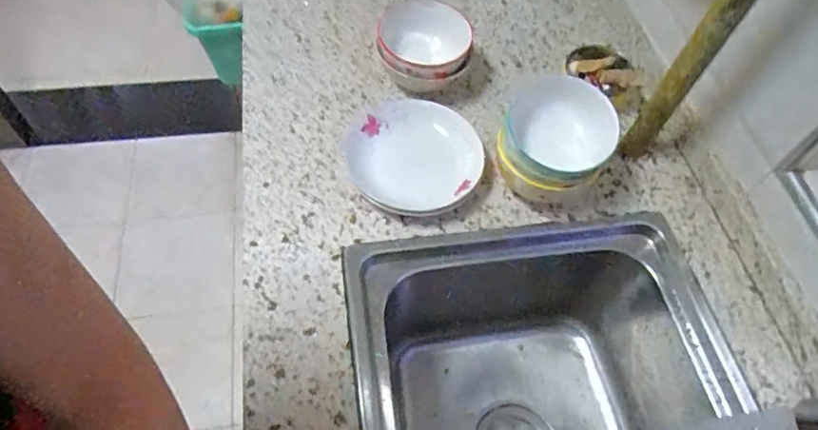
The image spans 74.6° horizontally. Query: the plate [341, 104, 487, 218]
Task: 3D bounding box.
[{"bbox_3d":[0.001,-0.077,0.676,0.180,0.044,0.153,37,62,18],"label":"plate"}]

